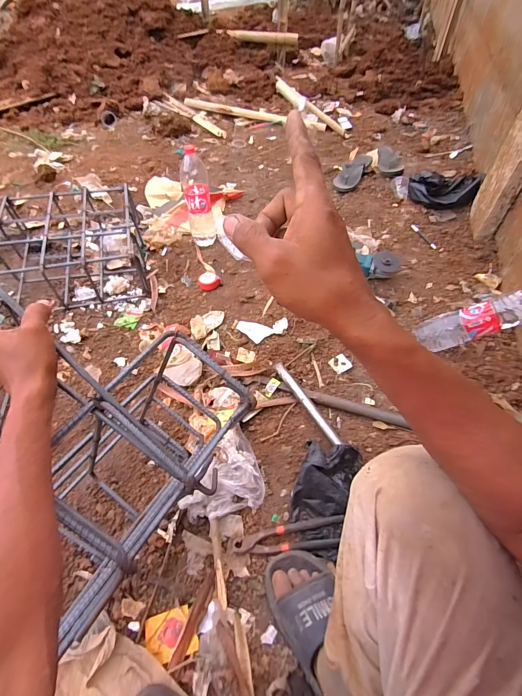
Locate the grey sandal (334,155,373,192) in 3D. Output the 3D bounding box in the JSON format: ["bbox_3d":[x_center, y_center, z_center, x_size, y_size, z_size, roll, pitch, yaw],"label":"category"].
[{"bbox_3d":[0.390,-0.751,1.484,0.102,0.049,0.250,26,58,18],"label":"grey sandal"}]

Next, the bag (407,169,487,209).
[{"bbox_3d":[0.692,-0.620,1.332,0.235,0.094,0.197,20,57,14],"label":"bag"}]

